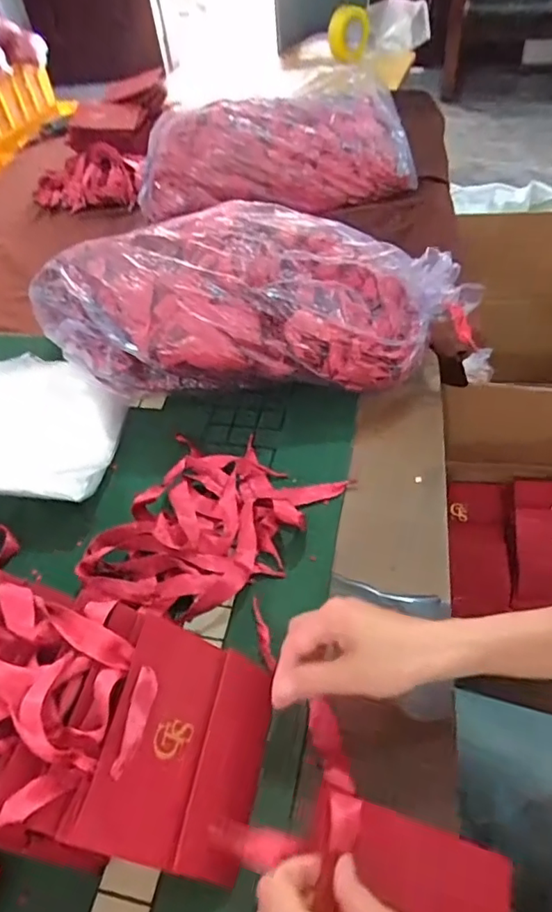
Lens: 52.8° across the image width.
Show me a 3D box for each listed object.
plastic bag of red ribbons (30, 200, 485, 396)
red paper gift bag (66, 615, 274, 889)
[{"bbox_3d":[-0.022,-0.171,0.619,0.487,0.126,0.187,-7,48,1],"label":"plastic bag of red ribbons"},{"bbox_3d":[-0.057,0.196,0.378,0.012,0.123,0.136,-29,36,43],"label":"red paper gift bag"}]

